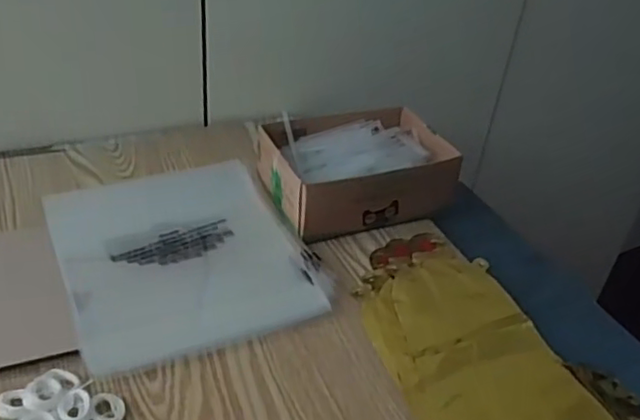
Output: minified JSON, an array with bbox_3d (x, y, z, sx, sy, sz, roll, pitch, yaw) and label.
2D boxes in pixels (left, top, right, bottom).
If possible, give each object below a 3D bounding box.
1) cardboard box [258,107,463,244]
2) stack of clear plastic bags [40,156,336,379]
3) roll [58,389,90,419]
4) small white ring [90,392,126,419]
[{"bbox_3d":[0.039,-0.044,0.686,0.188,0.064,0.135,-12,40,-24],"label":"cardboard box"},{"bbox_3d":[-0.126,0.036,0.600,0.210,0.018,0.225,-12,40,-24],"label":"stack of clear plastic bags"},{"bbox_3d":[-0.172,0.139,0.453,0.021,0.009,0.025,-10,39,-23],"label":"roll"},{"bbox_3d":[-0.150,0.142,0.459,0.022,0.010,0.026,-7,38,-19],"label":"small white ring"}]

